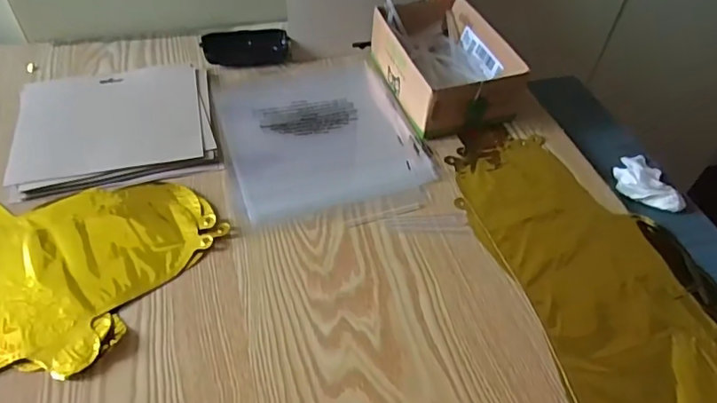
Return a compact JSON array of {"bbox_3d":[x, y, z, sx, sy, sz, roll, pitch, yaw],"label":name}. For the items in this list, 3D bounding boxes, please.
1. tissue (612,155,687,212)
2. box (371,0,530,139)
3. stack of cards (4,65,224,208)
[{"bbox_3d":[0.314,-0.025,0.572,0.058,0.018,0.084,-7,49,-9],"label":"tissue"},{"bbox_3d":[0.107,-0.174,0.651,0.135,0.069,0.199,-12,50,-14],"label":"box"},{"bbox_3d":[-0.266,-0.084,0.571,0.202,0.014,0.174,-12,50,-14],"label":"stack of cards"}]

